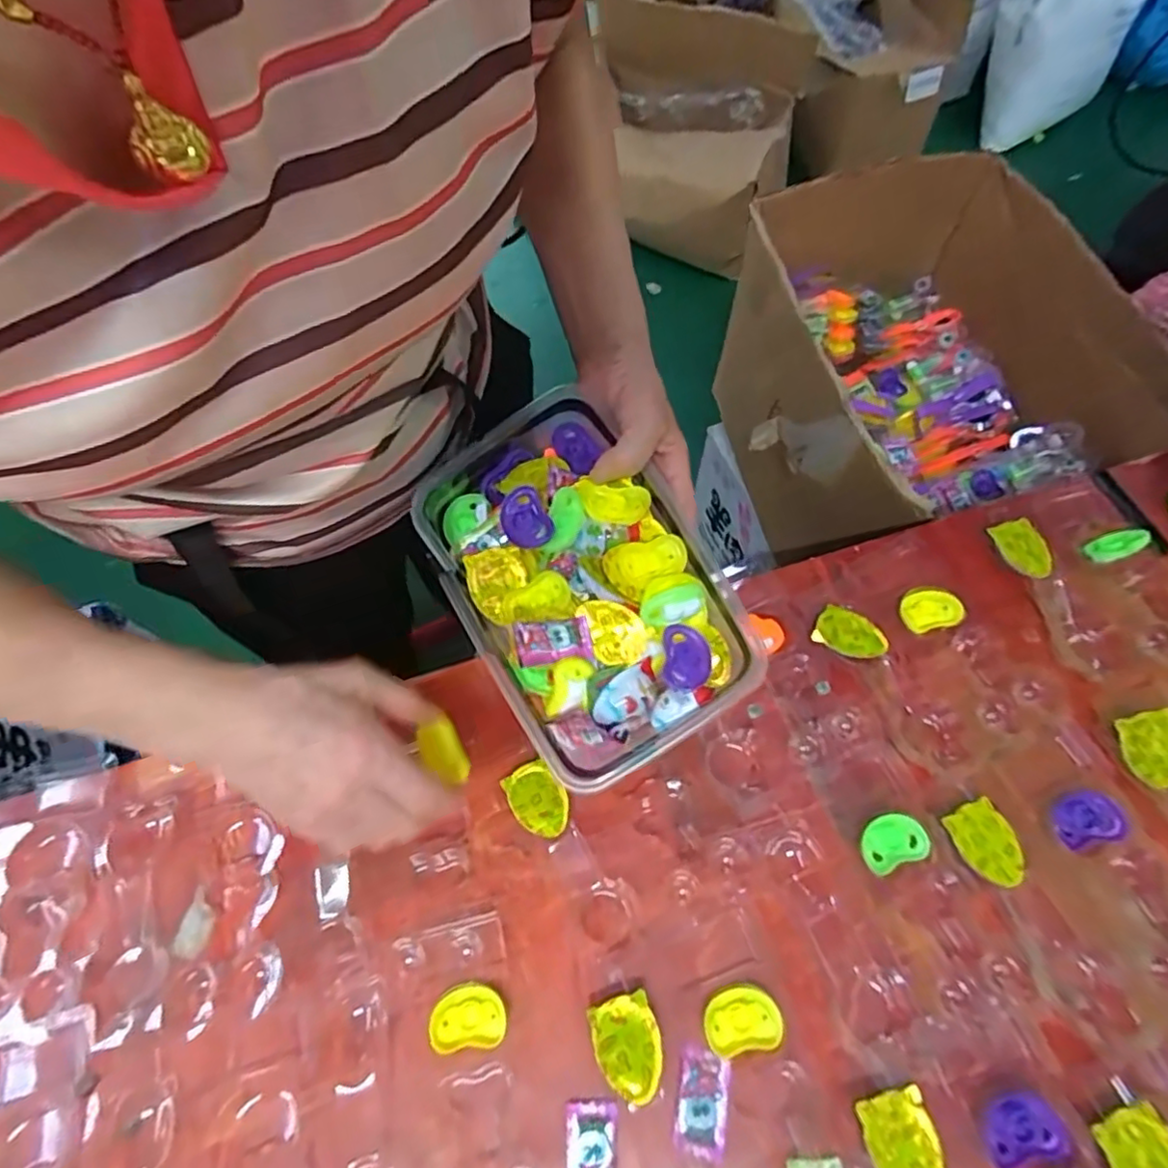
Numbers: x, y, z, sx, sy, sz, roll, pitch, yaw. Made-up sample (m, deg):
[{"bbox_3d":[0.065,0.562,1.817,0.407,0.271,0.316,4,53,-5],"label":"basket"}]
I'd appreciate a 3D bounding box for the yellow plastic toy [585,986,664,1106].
[{"bbox_3d":[0.027,0.280,0.381,0.039,0.019,0.051,-20,64,-8],"label":"yellow plastic toy"}]

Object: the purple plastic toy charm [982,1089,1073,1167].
[{"bbox_3d":[0.250,0.312,0.358,0.042,0.010,0.031,-12,64,-4],"label":"purple plastic toy charm"}]

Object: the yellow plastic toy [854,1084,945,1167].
[{"bbox_3d":[0.180,0.317,0.353,0.038,0.010,0.052,-13,64,-4],"label":"yellow plastic toy"}]

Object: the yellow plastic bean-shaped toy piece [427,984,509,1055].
[{"bbox_3d":[-0.073,0.271,0.394,0.046,0.008,0.034,-10,63,-3],"label":"yellow plastic bean-shaped toy piece"}]

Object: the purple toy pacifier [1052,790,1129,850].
[{"bbox_3d":[0.343,0.159,0.428,0.042,0.012,0.033,-10,63,-3],"label":"purple toy pacifier"}]

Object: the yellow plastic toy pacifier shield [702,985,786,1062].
[{"bbox_3d":[0.097,0.269,0.388,0.046,0.010,0.034,-15,64,-5],"label":"yellow plastic toy pacifier shield"}]

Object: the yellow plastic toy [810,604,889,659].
[{"bbox_3d":[0.208,0.039,0.488,0.052,0.012,0.036,29,68,15],"label":"yellow plastic toy"}]

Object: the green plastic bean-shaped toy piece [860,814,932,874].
[{"bbox_3d":[0.211,0.176,0.430,0.044,0.013,0.032,-18,64,-7],"label":"green plastic bean-shaped toy piece"}]

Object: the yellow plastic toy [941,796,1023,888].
[{"bbox_3d":[0.269,0.174,0.420,0.035,0.011,0.051,-20,64,-8],"label":"yellow plastic toy"}]

